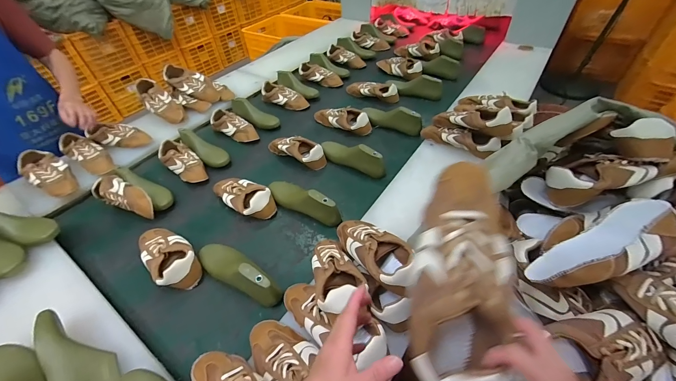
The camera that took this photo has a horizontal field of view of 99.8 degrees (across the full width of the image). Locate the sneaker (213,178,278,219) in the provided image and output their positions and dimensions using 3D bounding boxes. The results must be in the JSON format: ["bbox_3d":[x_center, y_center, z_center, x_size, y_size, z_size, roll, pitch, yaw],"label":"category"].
[{"bbox_3d":[-0.296,0.016,0.886,0.237,0.076,0.103,27,56,25],"label":"sneaker"}]

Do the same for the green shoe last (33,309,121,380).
[{"bbox_3d":[-0.488,0.313,0.536,0.082,0.069,0.247,-37,56,-25],"label":"green shoe last"}]

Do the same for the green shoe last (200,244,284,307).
[{"bbox_3d":[-0.256,0.187,0.684,0.257,0.088,0.070,29,56,26],"label":"green shoe last"}]

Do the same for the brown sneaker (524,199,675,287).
[{"bbox_3d":[0.439,0.094,0.467,0.248,0.074,0.087,-29,50,4],"label":"brown sneaker"}]

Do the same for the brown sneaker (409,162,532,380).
[{"bbox_3d":[0.134,0.090,0.315,0.101,0.081,0.232,8,76,11],"label":"brown sneaker"}]

